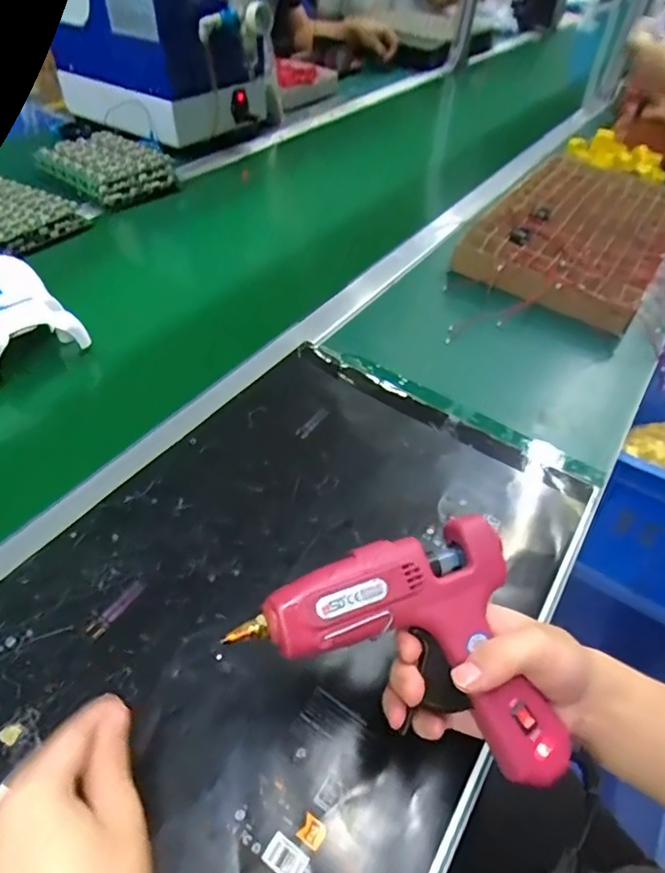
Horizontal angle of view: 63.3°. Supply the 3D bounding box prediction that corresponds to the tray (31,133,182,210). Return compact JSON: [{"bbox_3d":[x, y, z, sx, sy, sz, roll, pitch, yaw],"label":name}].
[{"bbox_3d":[-0.378,-0.449,0.901,0.212,0.042,0.157,32,52,22],"label":"tray"}]

